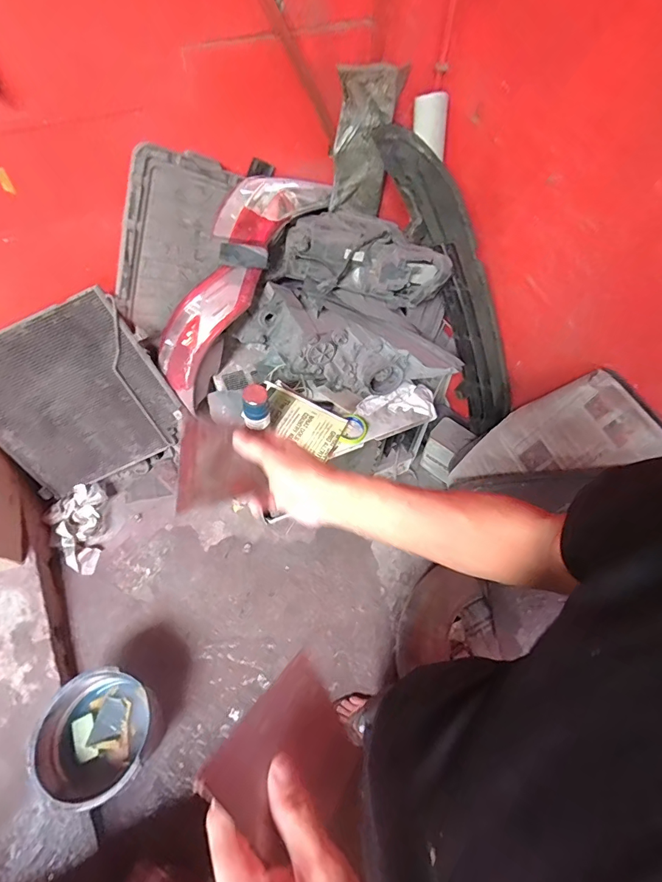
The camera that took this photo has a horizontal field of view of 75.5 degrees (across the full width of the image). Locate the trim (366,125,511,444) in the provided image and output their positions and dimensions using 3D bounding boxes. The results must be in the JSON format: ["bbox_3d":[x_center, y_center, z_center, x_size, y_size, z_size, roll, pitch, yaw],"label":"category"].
[{"bbox_3d":[0.352,-0.391,1.172,0.091,0.873,0.172,-44,33,-24],"label":"trim"}]

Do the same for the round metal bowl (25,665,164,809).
[{"bbox_3d":[-0.591,0.754,1.100,0.248,0.209,0.269,1,60,-2],"label":"round metal bowl"}]

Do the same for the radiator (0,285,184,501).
[{"bbox_3d":[-0.774,-0.105,1.299,0.539,0.528,0.034,-25,40,-1],"label":"radiator"}]

